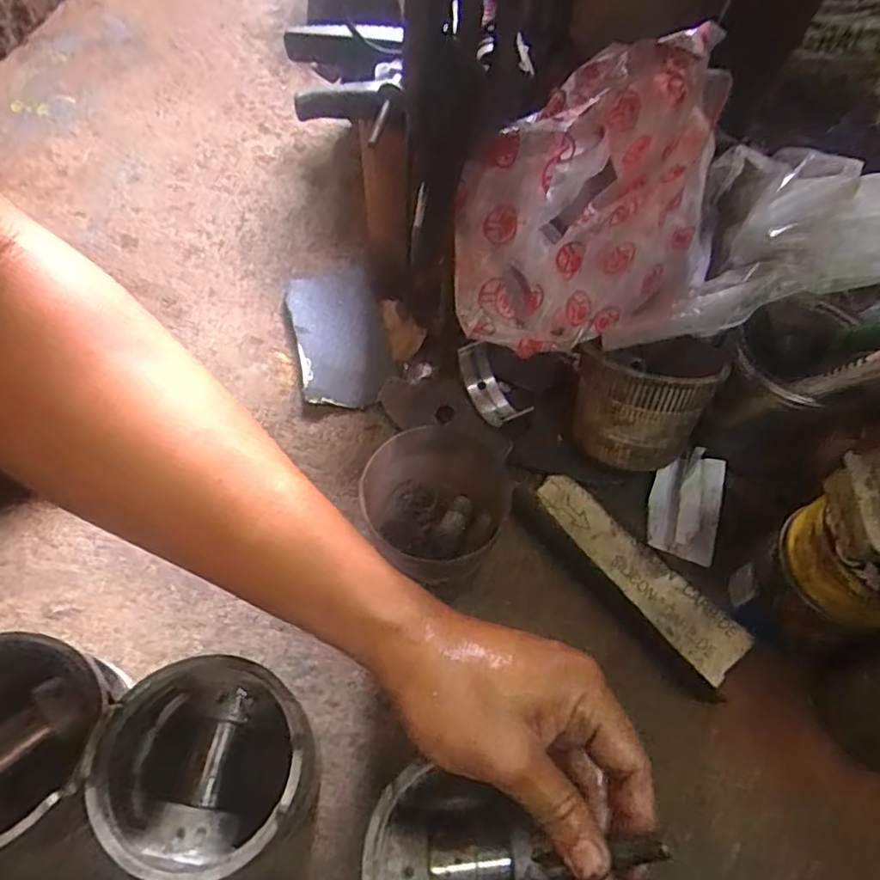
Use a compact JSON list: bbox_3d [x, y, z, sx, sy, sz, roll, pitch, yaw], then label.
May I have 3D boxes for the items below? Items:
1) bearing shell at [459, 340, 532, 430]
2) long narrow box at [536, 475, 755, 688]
[{"bbox_3d":[0.036,-0.041,0.462,0.026,0.033,0.062,-26,85,-17],"label":"bearing shell"},{"bbox_3d":[0.129,0.084,0.418,0.034,0.013,0.159,-35,67,-21],"label":"long narrow box"}]

